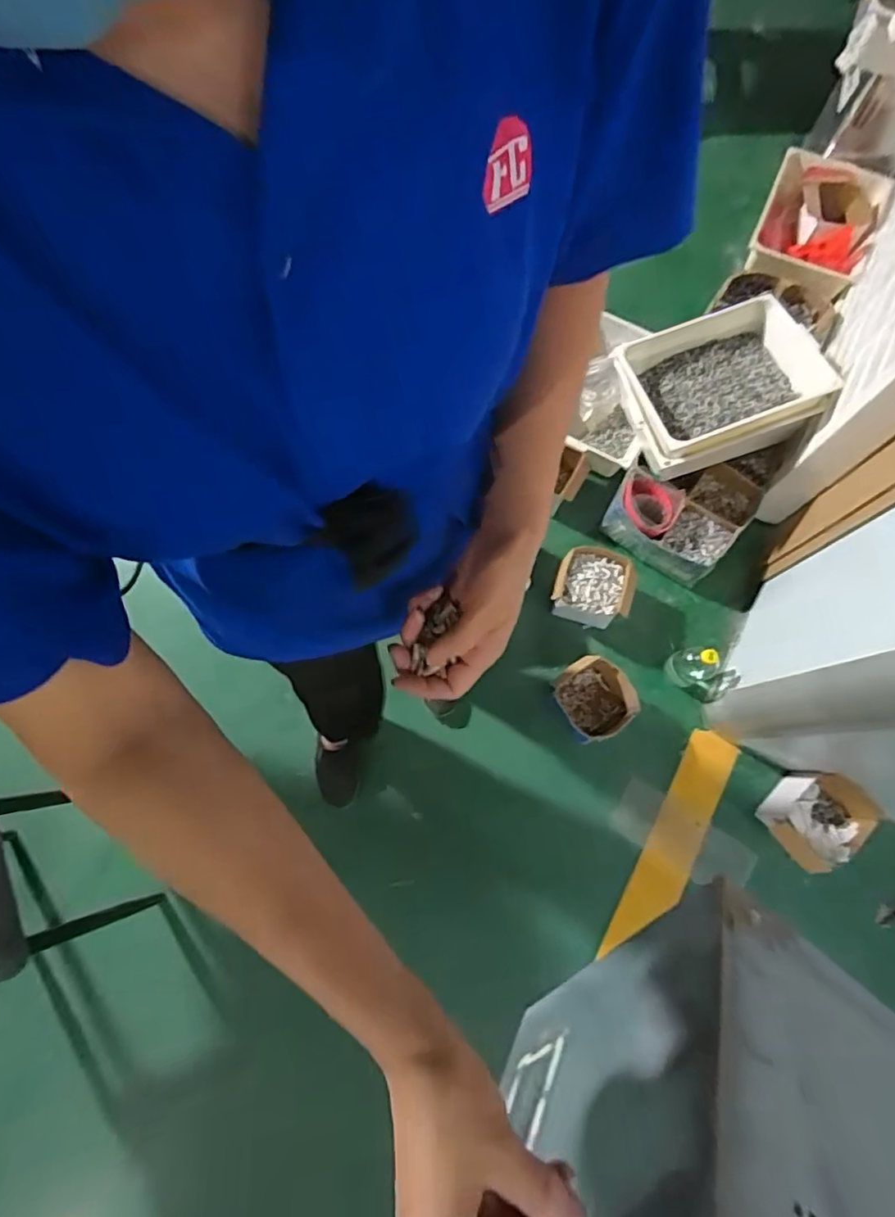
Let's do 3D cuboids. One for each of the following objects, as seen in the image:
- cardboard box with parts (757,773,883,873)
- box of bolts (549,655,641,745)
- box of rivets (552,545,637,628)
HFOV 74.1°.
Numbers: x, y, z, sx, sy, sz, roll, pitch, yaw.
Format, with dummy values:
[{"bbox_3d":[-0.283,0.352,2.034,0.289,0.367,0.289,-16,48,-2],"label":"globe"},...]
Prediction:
[{"bbox_3d":[0.739,0.417,1.193,0.174,0.129,0.159,-40,79,-8],"label":"cardboard box with parts"},{"bbox_3d":[0.315,0.192,1.274,0.143,0.093,0.164,-27,77,-5],"label":"box of bolts"},{"bbox_3d":[0.329,-0.040,1.332,0.157,0.092,0.164,18,78,6],"label":"box of rivets"}]

